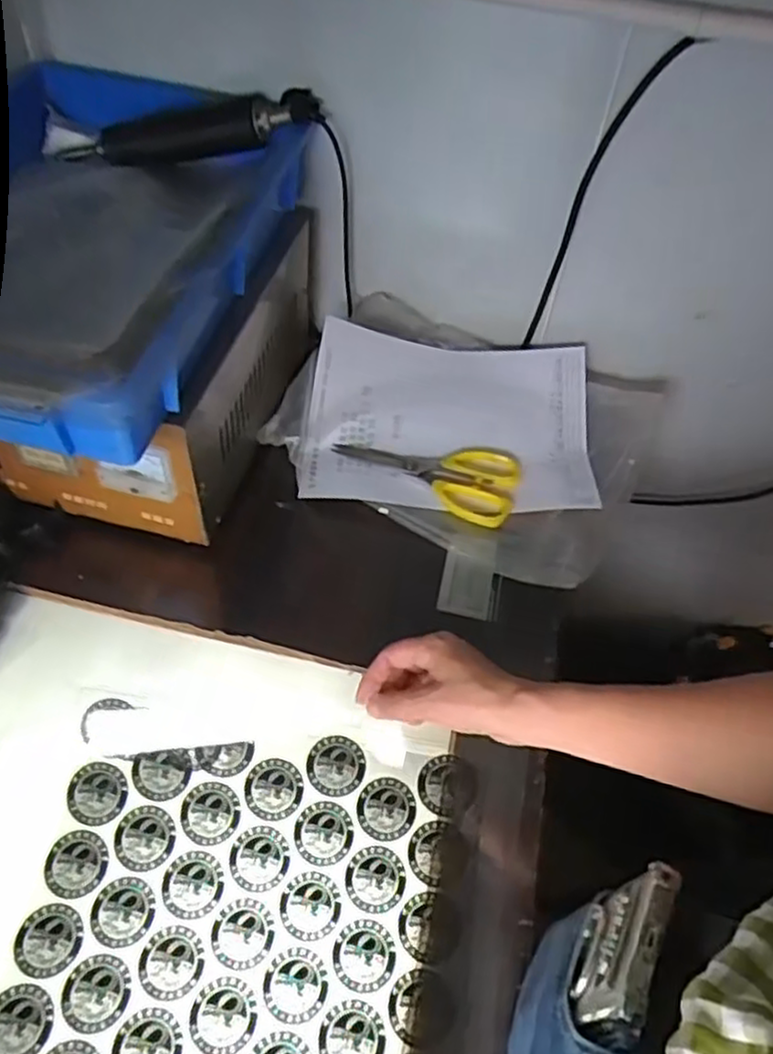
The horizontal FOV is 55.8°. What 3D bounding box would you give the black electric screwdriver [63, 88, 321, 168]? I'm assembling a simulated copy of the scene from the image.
[{"bbox_3d":[-0.176,-0.349,0.646,0.241,0.039,0.031,-3,51,14],"label":"black electric screwdriver"}]

